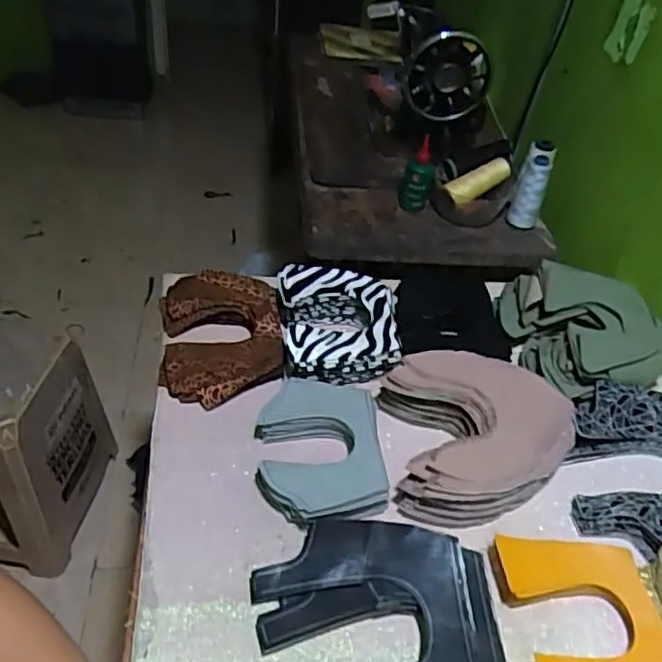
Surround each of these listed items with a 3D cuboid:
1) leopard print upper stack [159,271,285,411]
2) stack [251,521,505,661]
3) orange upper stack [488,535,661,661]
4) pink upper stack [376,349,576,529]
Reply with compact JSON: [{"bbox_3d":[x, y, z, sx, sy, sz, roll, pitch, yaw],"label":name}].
[{"bbox_3d":[-0.128,0.005,0.757,0.135,0.055,0.180,-3,42,-10],"label":"leopard print upper stack"},{"bbox_3d":[0.040,0.249,0.517,0.187,0.033,0.203,-3,42,-10],"label":"stack"},{"bbox_3d":[0.212,0.245,0.542,0.124,0.026,0.155,-3,42,-9],"label":"orange upper stack"},{"bbox_3d":[0.151,0.104,0.667,0.179,0.058,0.174,0,41,-7],"label":"pink upper stack"}]

